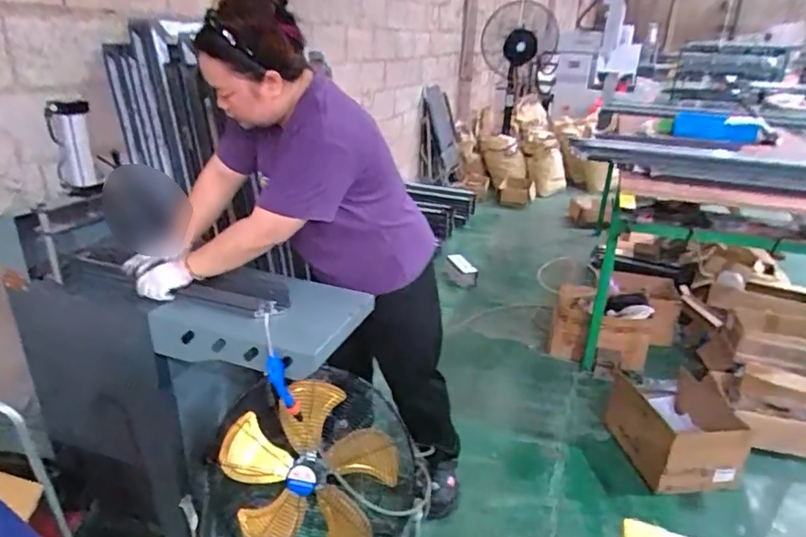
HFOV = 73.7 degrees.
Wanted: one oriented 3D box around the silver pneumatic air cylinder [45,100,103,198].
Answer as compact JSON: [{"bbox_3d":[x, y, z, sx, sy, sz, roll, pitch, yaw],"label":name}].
[{"bbox_3d":[-0.729,-0.267,1.192,0.082,0.195,0.080,-15,29,-35],"label":"silver pneumatic air cylinder"}]

